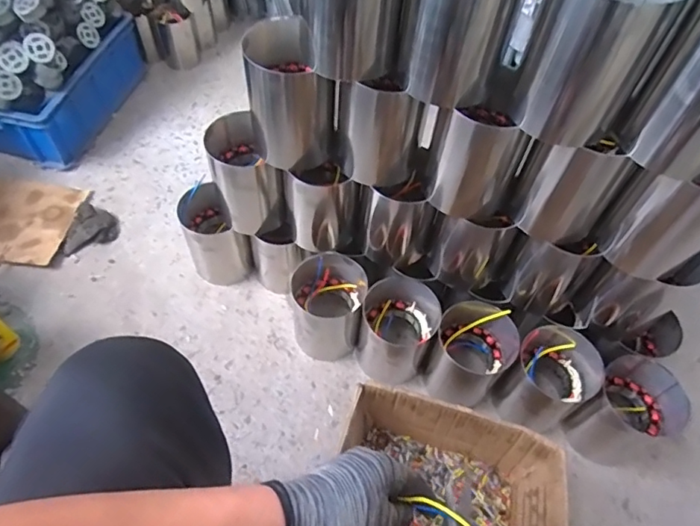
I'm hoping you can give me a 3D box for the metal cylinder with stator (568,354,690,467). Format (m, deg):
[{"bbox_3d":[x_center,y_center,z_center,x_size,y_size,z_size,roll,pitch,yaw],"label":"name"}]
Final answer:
[{"bbox_3d":[0.429,0.232,0.818,0.130,0.137,0.120,12,56,5],"label":"metal cylinder with stator"}]

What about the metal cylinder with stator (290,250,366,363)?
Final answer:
[{"bbox_3d":[-0.040,0.077,0.886,0.120,0.152,0.121,2,56,-2],"label":"metal cylinder with stator"}]

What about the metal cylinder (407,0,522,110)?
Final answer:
[{"bbox_3d":[0.125,-0.273,0.570,0.117,0.168,0.093,20,57,10],"label":"metal cylinder"}]

